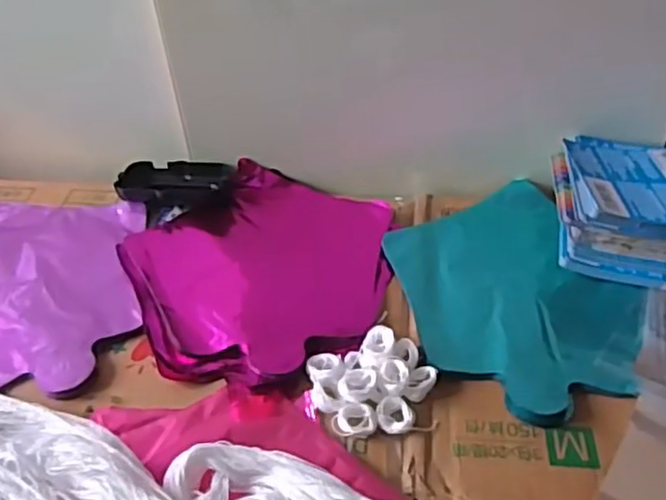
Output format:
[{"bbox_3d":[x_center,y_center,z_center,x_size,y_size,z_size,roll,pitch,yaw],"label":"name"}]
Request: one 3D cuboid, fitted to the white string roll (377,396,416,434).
[{"bbox_3d":[0.045,0.117,0.498,0.026,0.010,0.024,-3,44,1],"label":"white string roll"}]

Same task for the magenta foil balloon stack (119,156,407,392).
[{"bbox_3d":[-0.065,0.016,0.621,0.229,0.024,0.239,18,48,21],"label":"magenta foil balloon stack"}]

